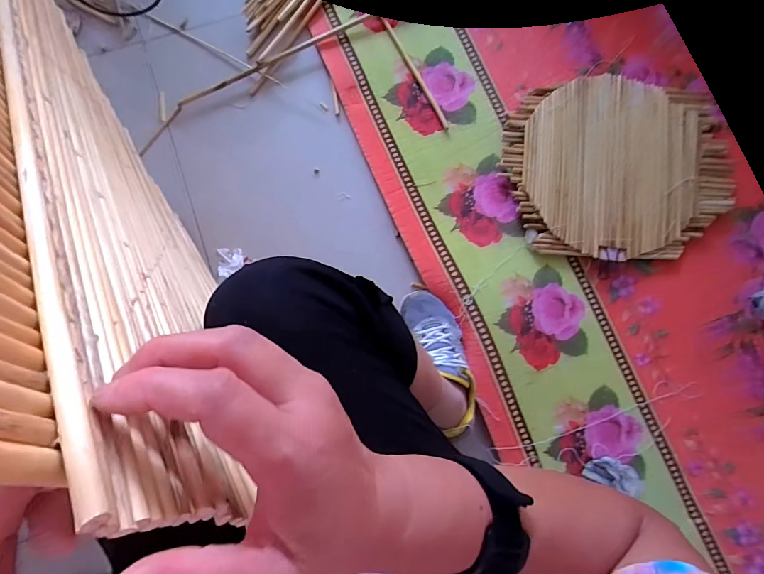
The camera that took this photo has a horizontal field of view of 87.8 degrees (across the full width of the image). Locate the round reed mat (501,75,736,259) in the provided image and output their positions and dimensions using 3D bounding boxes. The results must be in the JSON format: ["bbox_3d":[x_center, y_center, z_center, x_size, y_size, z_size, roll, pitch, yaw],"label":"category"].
[{"bbox_3d":[0.422,-0.218,0.709,0.382,0.026,0.331,-2,80,0],"label":"round reed mat"}]

